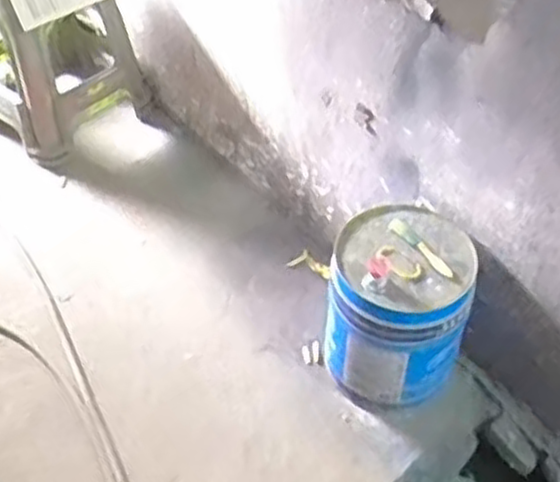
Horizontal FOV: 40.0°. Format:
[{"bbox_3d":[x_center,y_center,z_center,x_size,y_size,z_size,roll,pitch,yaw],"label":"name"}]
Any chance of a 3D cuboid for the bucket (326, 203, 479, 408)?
[{"bbox_3d":[0.248,0.125,1.595,0.277,0.329,0.289,14,47,13],"label":"bucket"}]

